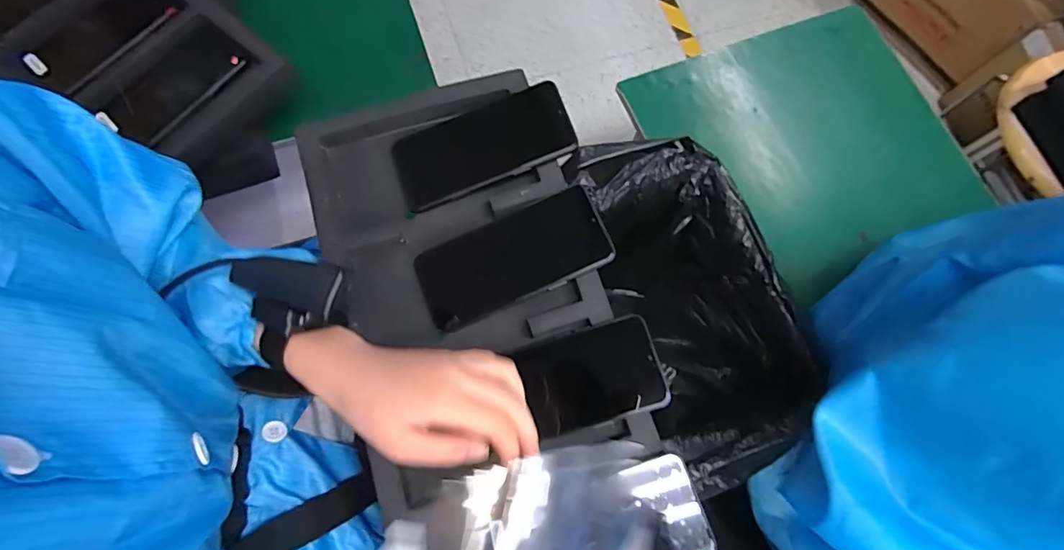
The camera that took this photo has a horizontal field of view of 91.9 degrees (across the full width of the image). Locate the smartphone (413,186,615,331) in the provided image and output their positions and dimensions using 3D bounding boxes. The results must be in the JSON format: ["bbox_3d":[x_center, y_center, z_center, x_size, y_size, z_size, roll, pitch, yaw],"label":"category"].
[{"bbox_3d":[-0.019,-0.015,0.450,0.166,0.010,0.073,-22,75,6],"label":"smartphone"}]

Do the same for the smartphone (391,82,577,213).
[{"bbox_3d":[-0.047,-0.119,0.478,0.162,0.013,0.076,-20,75,7],"label":"smartphone"}]

